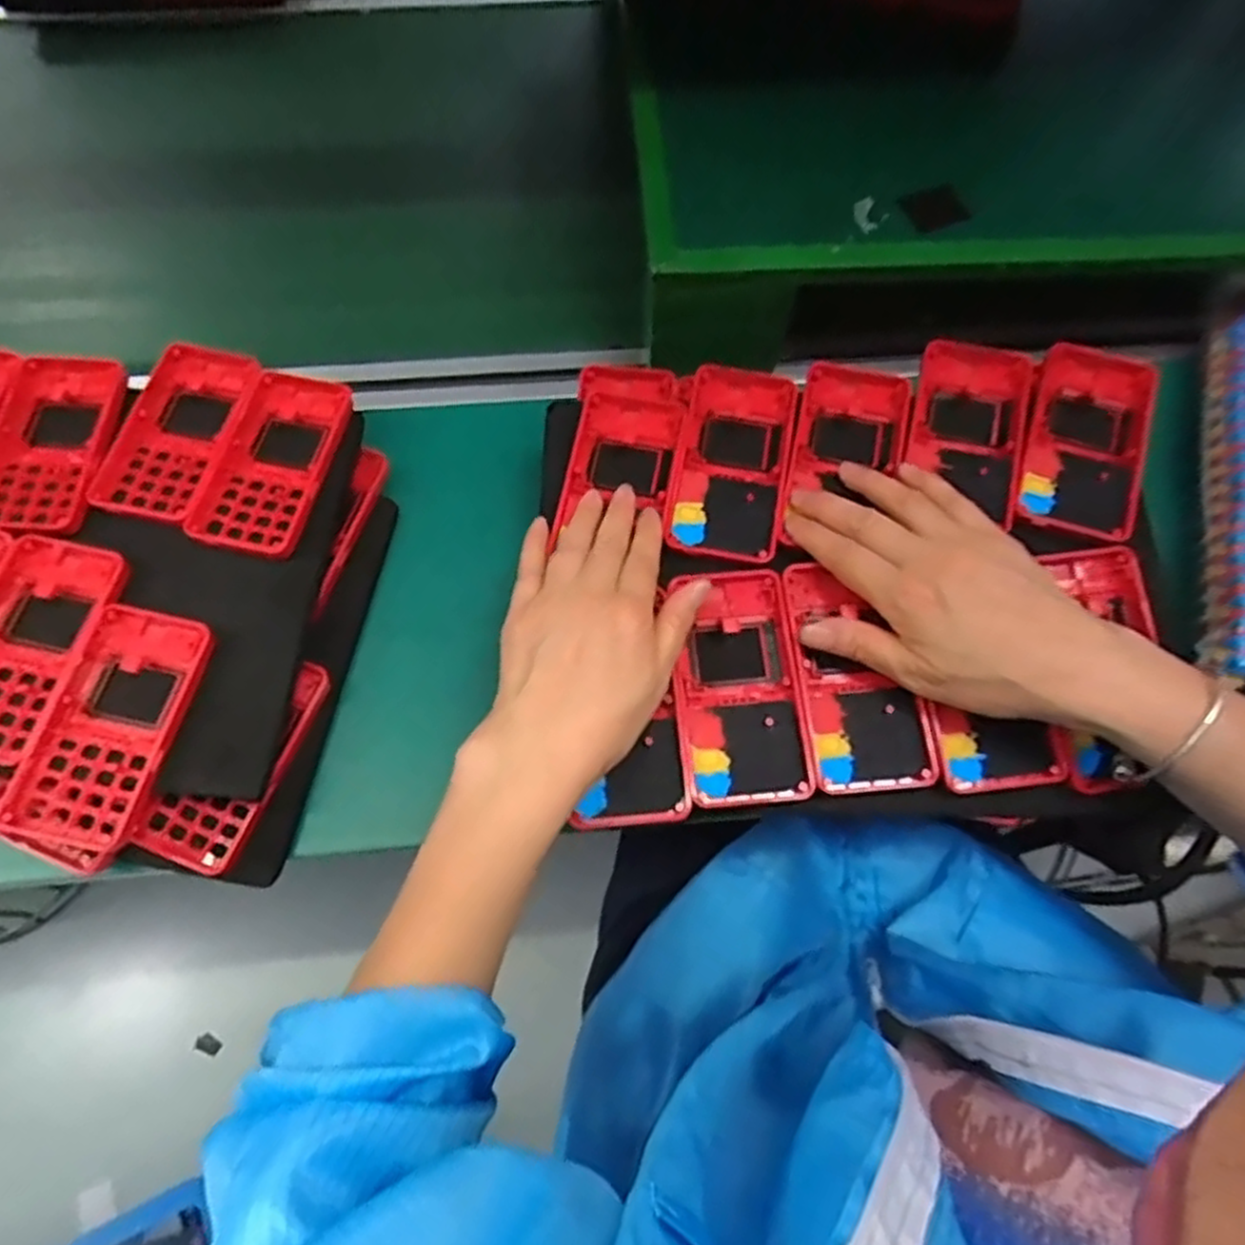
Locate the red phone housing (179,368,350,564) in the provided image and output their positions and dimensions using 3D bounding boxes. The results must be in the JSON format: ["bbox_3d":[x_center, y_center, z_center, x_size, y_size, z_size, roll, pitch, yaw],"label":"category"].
[{"bbox_3d":[-0.210,-0.099,0.465,0.065,0.011,0.123,13,69,5],"label":"red phone housing"}]

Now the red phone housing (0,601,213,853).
[{"bbox_3d":[-0.265,0.052,0.399,0.061,0.021,0.123,12,68,3],"label":"red phone housing"}]

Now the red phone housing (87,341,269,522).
[{"bbox_3d":[-0.275,-0.121,0.473,0.070,0.011,0.127,11,68,3],"label":"red phone housing"}]

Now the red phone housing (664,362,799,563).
[{"bbox_3d":[0.064,-0.092,0.446,0.061,0.021,0.124,11,68,3],"label":"red phone housing"}]

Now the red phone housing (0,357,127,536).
[{"bbox_3d":[-0.347,-0.108,0.462,0.067,0.016,0.127,1,68,-1],"label":"red phone housing"}]

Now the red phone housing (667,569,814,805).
[{"bbox_3d":[0.060,0.032,0.396,0.058,0.012,0.121,-3,68,-3],"label":"red phone housing"}]

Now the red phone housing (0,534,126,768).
[{"bbox_3d":[-0.319,0.012,0.411,0.067,0.012,0.123,11,68,3],"label":"red phone housing"}]

